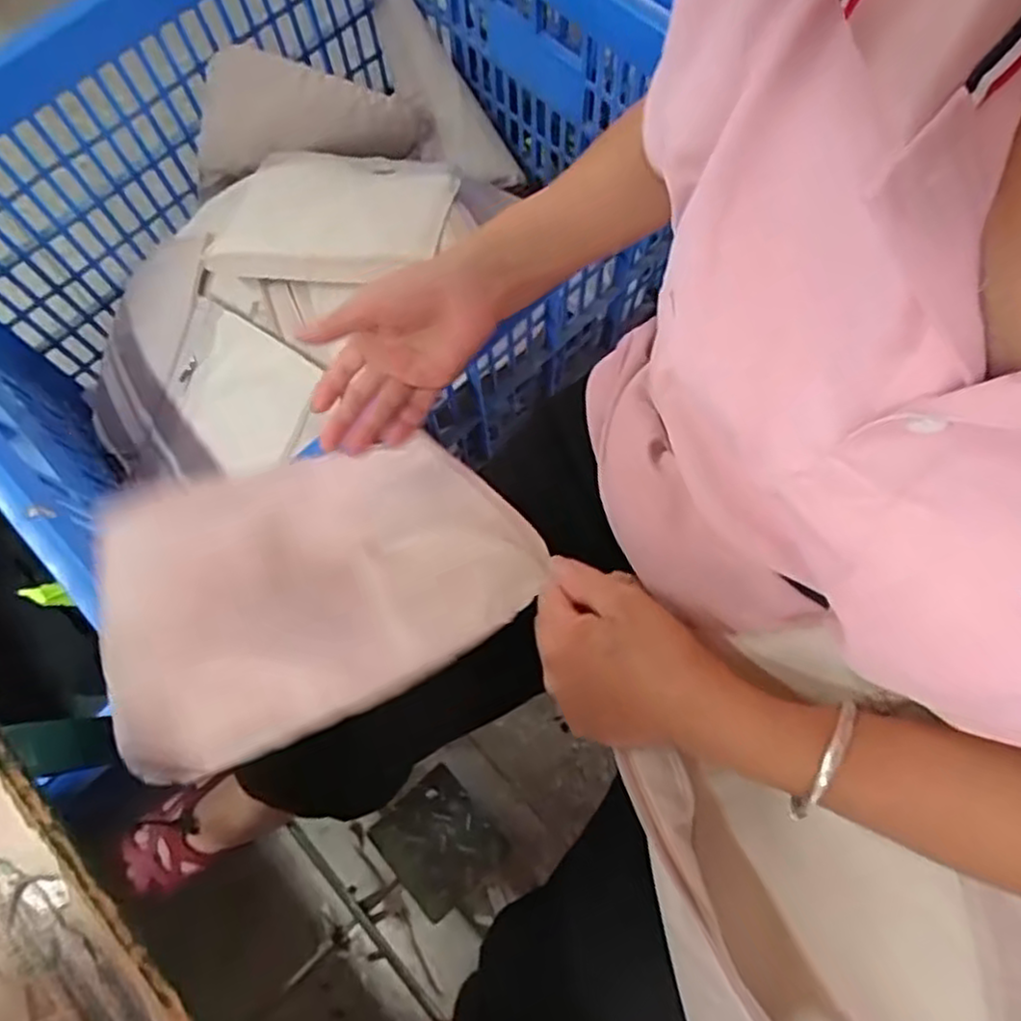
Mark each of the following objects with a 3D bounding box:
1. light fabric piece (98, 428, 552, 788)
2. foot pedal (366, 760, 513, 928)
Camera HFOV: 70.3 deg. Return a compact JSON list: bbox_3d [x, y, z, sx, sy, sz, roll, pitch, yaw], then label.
[{"bbox_3d":[-0.139,0.028,0.502,0.257,0.032,0.282,-20,37,-18],"label":"light fabric piece"},{"bbox_3d":[-0.086,0.392,0.856,0.120,0.025,0.130,-38,75,-10],"label":"foot pedal"}]

